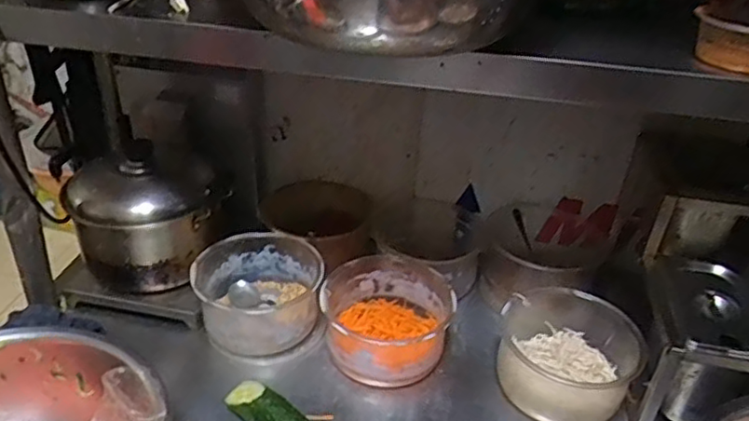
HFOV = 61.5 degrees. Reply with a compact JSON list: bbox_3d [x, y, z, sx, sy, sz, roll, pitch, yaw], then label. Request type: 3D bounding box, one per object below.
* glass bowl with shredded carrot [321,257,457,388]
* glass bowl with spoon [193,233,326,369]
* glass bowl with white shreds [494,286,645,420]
[{"bbox_3d":[0.014,0.151,0.869,0.173,0.090,0.170,3,33,-2],"label":"glass bowl with shredded carrot"},{"bbox_3d":[-0.161,0.119,0.893,0.168,0.093,0.170,3,33,-2],"label":"glass bowl with spoon"},{"bbox_3d":[0.244,0.192,0.832,0.184,0.089,0.171,3,33,-2],"label":"glass bowl with white shreds"}]

